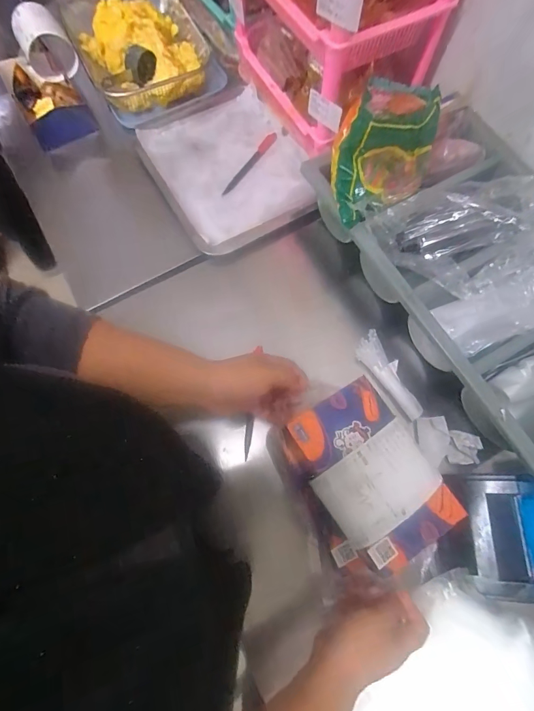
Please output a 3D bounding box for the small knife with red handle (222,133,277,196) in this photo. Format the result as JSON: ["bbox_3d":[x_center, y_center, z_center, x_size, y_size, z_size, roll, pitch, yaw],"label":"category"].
[{"bbox_3d":[-0.030,-0.317,0.618,0.019,0.015,0.137,37,76,11],"label":"small knife with red handle"}]

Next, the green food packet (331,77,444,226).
[{"bbox_3d":[0.143,-0.256,0.462,0.145,0.115,0.103,-36,76,-11],"label":"green food packet"}]

